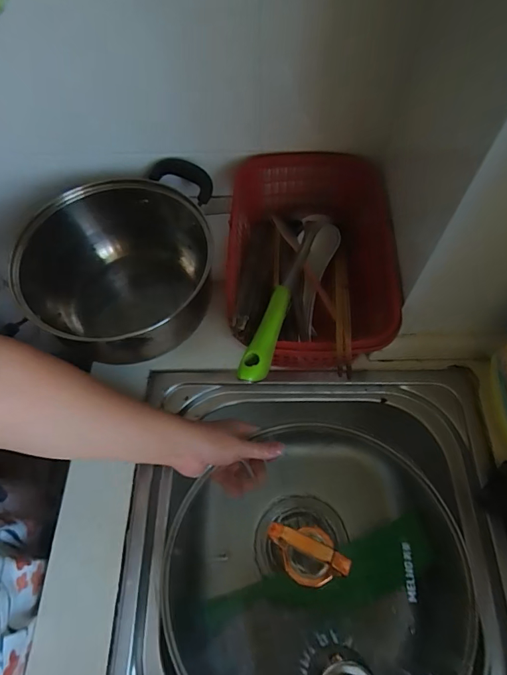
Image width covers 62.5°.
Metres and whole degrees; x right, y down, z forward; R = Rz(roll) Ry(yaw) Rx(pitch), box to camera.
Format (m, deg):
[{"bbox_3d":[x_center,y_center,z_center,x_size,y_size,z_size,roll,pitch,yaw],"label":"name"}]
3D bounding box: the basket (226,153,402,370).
[{"bbox_3d":[0.064,-0.093,0.527,0.179,0.128,0.288,1,63,3],"label":"basket"}]

